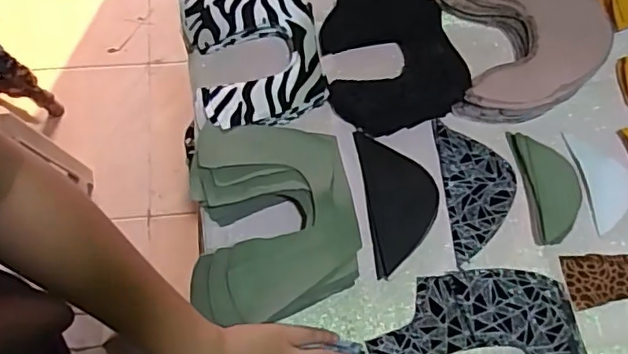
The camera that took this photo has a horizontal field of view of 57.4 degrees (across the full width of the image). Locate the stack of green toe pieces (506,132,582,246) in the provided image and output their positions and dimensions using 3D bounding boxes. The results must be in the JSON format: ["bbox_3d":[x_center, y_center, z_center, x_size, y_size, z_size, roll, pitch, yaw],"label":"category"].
[{"bbox_3d":[0.234,0.007,0.569,0.054,0.009,0.116,-5,68,-3],"label":"stack of green toe pieces"}]

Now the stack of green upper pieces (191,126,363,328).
[{"bbox_3d":[-0.036,0.039,0.526,0.140,0.054,0.176,-4,68,-3],"label":"stack of green upper pieces"}]

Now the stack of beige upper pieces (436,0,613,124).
[{"bbox_3d":[0.229,-0.151,0.618,0.172,0.042,0.176,-9,68,-5],"label":"stack of beige upper pieces"}]

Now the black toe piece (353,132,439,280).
[{"bbox_3d":[0.085,0.022,0.562,0.069,0.009,0.142,-9,66,4],"label":"black toe piece"}]

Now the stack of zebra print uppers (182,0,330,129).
[{"bbox_3d":[-0.059,-0.123,0.597,0.132,0.034,0.154,-9,68,-5],"label":"stack of zebra print uppers"}]

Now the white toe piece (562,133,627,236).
[{"bbox_3d":[0.296,0.002,0.584,0.053,0.008,0.098,-11,68,-6],"label":"white toe piece"}]

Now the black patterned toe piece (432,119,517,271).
[{"bbox_3d":[0.165,0.013,0.573,0.071,0.004,0.144,-4,68,-3],"label":"black patterned toe piece"}]

